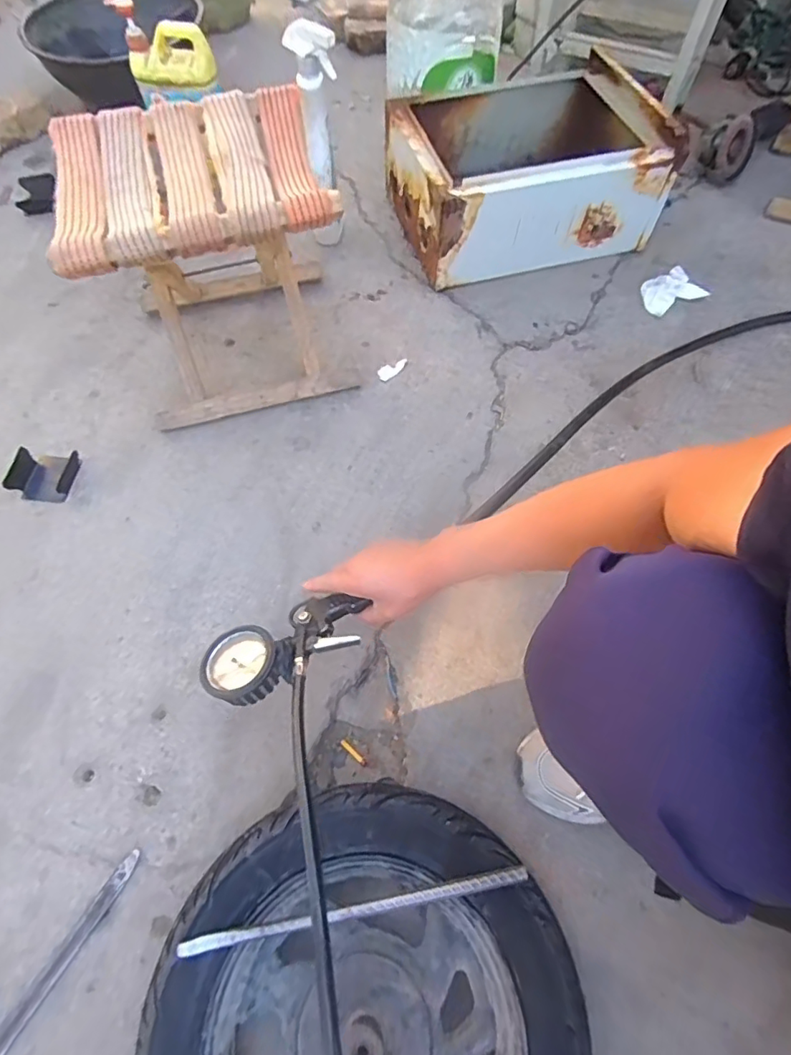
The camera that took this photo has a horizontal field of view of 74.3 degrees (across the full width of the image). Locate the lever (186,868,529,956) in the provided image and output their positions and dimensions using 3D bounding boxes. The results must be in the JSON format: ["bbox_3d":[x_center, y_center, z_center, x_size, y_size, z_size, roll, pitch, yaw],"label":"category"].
[{"bbox_3d":[-0.033,0.338,0.459,0.305,0.010,0.012,-8,61,-6],"label":"lever"}]

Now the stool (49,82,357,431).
[{"bbox_3d":[-0.233,-0.346,0.709,0.295,0.286,0.267,-14,66,-6],"label":"stool"}]

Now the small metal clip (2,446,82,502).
[{"bbox_3d":[-0.490,-0.075,0.724,0.078,0.020,0.074,6,66,3],"label":"small metal clip"}]

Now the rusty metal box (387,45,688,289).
[{"bbox_3d":[0.213,-0.617,0.902,0.420,0.165,0.330,-11,65,-5],"label":"rusty metal box"}]

